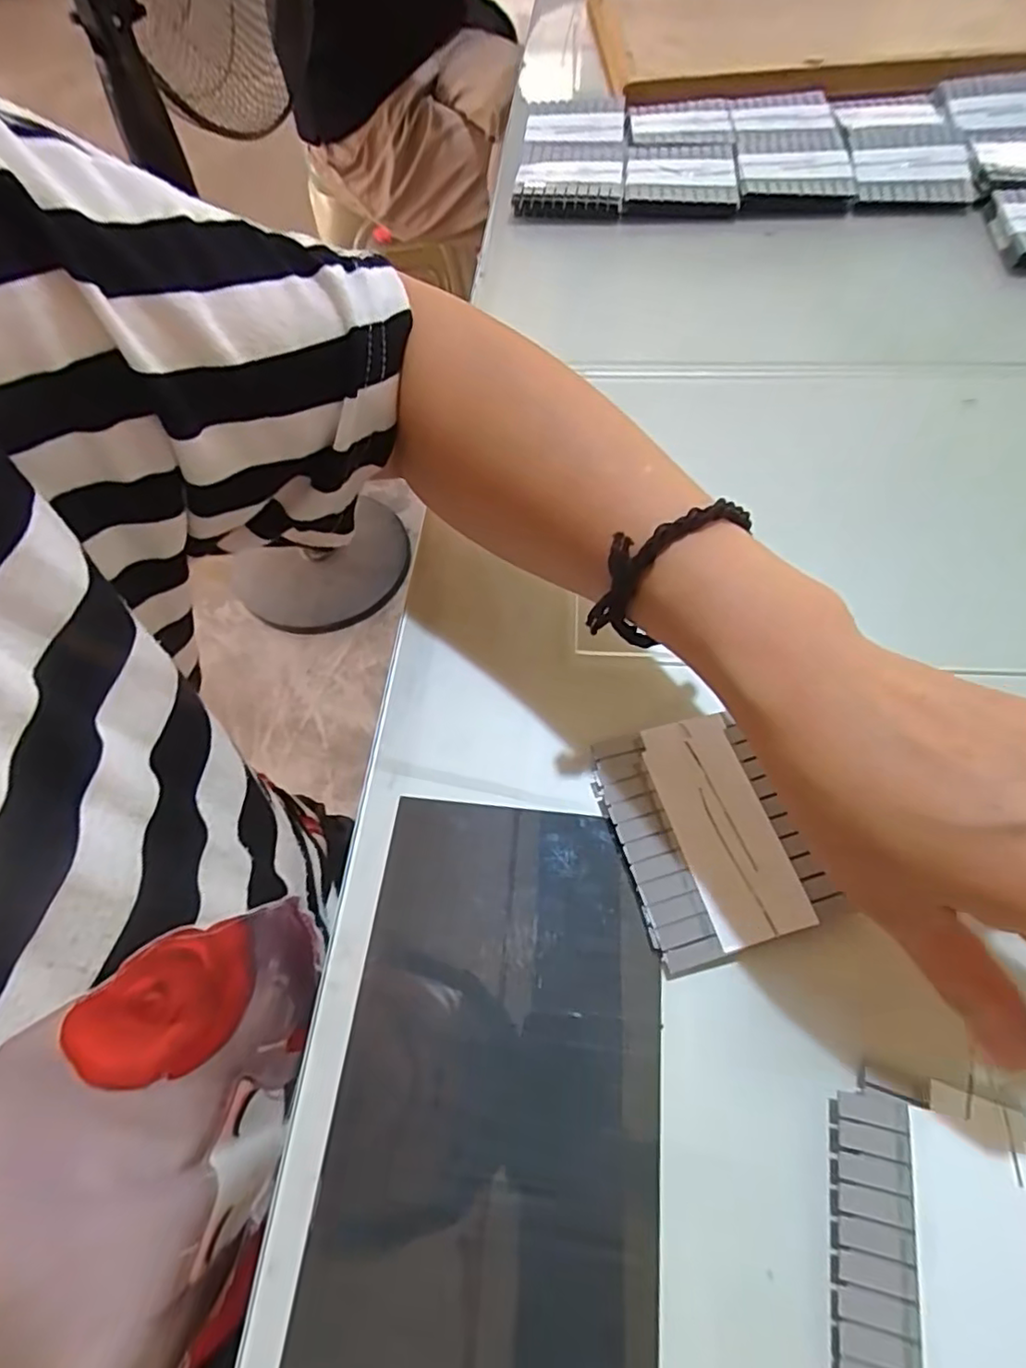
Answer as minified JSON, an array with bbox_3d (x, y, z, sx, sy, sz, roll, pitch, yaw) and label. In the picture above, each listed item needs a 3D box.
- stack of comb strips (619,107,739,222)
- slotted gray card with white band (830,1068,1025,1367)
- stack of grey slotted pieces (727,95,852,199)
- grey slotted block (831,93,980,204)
[{"bbox_3d":[0.130,-0.410,0.502,0.083,0.028,0.161,4,60,6],"label":"stack of comb strips"},{"bbox_3d":[0.135,0.168,0.180,0.083,0.005,0.085,10,61,9],"label":"slotted gray card with white band"},{"bbox_3d":[0.217,-0.424,0.506,0.083,0.023,0.166,4,60,6],"label":"stack of grey slotted pieces"},{"bbox_3d":[0.303,-0.425,0.501,0.089,0.021,0.173,5,60,6],"label":"grey slotted block"}]

